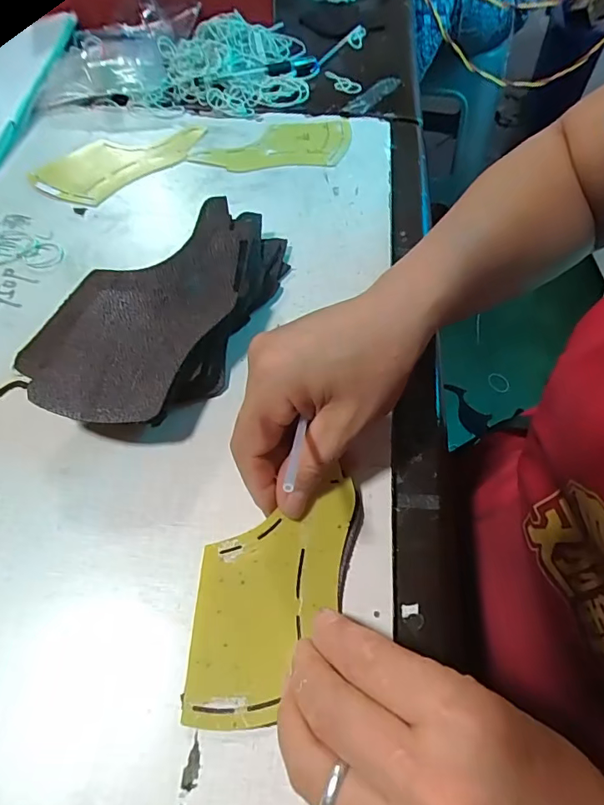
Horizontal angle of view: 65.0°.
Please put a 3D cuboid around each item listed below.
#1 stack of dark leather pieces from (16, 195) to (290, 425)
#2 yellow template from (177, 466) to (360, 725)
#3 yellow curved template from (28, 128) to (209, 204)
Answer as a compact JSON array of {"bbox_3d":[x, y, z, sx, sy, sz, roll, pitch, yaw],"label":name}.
[{"bbox_3d":[-0.083,-0.062,0.306,0.094,0.048,0.188,24,62,15],"label":"stack of dark leather pieces"},{"bbox_3d":[-0.016,0.091,0.233,0.066,0.005,0.118,12,65,2],"label":"yellow template"},{"bbox_3d":[-0.161,-0.221,0.426,0.149,0.005,0.071,-37,65,-19],"label":"yellow curved template"}]

